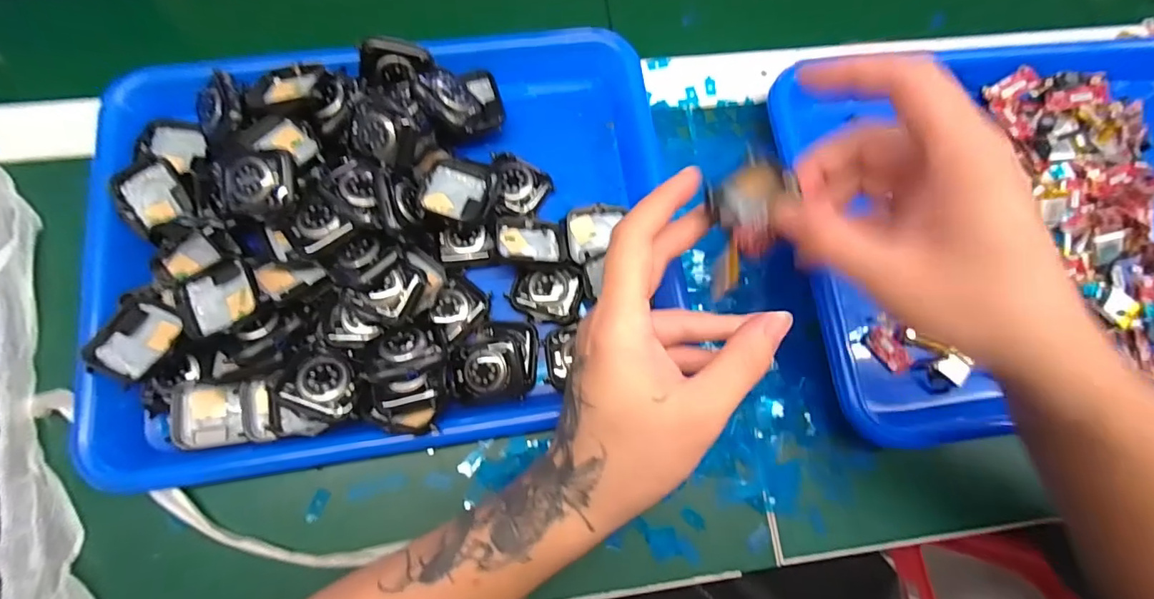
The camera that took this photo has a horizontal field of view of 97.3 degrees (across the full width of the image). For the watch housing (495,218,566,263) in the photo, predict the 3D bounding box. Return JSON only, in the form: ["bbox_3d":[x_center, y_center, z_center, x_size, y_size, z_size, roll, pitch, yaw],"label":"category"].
[{"bbox_3d":[-0.029,-0.038,0.314,0.042,0.010,0.029,2,76,-1],"label":"watch housing"}]

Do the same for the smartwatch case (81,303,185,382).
[{"bbox_3d":[-0.240,0.022,0.276,0.030,0.011,0.042,34,63,-16],"label":"smartwatch case"}]

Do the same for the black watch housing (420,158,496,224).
[{"bbox_3d":[-0.072,-0.067,0.311,0.038,0.012,0.044,14,67,-5],"label":"black watch housing"}]

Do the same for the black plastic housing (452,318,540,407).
[{"bbox_3d":[-0.047,0.035,0.294,0.049,0.012,0.047,-4,77,-3],"label":"black plastic housing"}]

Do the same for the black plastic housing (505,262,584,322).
[{"bbox_3d":[-0.018,-0.005,0.309,0.042,0.007,0.034,7,76,0],"label":"black plastic housing"}]

